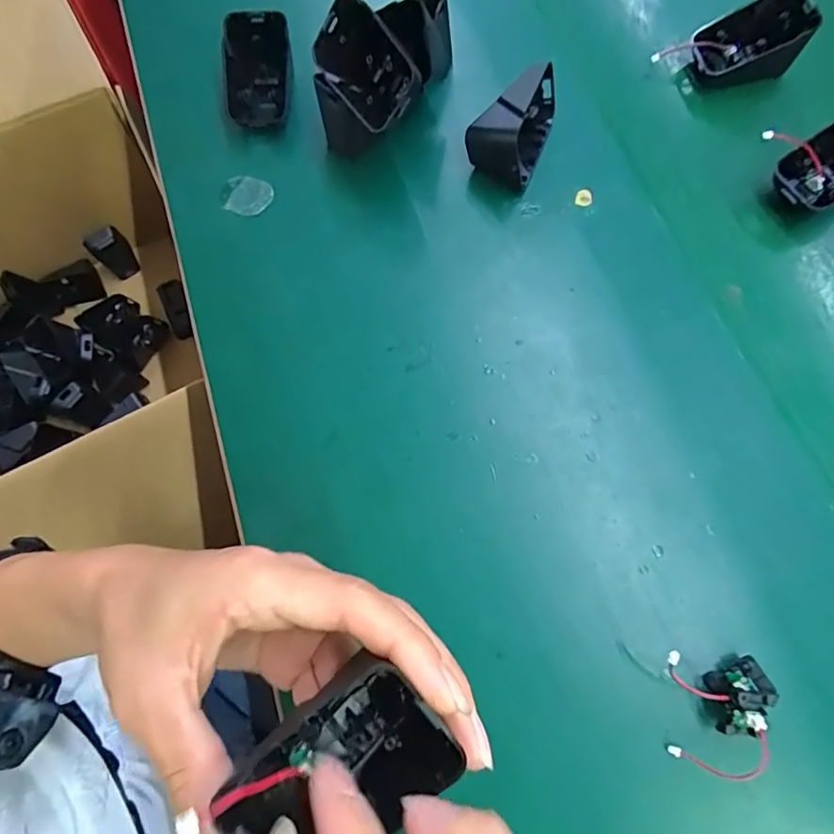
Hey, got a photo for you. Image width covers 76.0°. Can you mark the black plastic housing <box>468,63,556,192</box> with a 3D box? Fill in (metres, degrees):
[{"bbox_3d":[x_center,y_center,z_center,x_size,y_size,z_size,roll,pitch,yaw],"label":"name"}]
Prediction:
[{"bbox_3d":[0.060,-0.184,0.338,0.044,0.049,0.078,21,73,8],"label":"black plastic housing"}]

